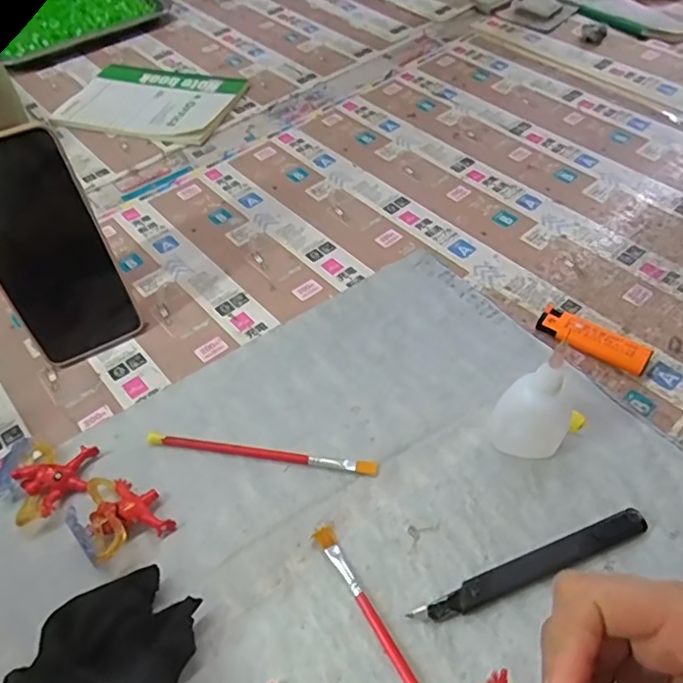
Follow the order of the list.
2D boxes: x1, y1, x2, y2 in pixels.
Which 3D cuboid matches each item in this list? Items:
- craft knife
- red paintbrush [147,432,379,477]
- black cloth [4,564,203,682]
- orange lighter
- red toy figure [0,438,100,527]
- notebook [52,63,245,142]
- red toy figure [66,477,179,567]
[{"bbox_3d":[0.108,0.127,0.314,0.144,0.011,0.014,-18,52,-12],"label":"craft knife"},{"bbox_3d":[-0.053,0.074,0.369,0.153,0.005,0.009,7,51,7],"label":"red paintbrush"},{"bbox_3d":[-0.121,0.156,0.281,0.086,0.036,0.078,9,52,9],"label":"black cloth"},{"bbox_3d":[0.189,-0.002,0.419,0.080,0.016,0.021,29,57,23],"label":"orange lighter"},{"bbox_3d":[-0.189,0.086,0.353,0.046,0.024,0.054,11,52,11],"label":"red toy figure"},{"bbox_3d":[-0.225,-0.293,0.673,0.196,0.012,0.149,13,52,12],"label":"notebook"},{"bbox_3d":[-0.136,0.100,0.335,0.047,0.026,0.056,-33,57,-22],"label":"red toy figure"}]

